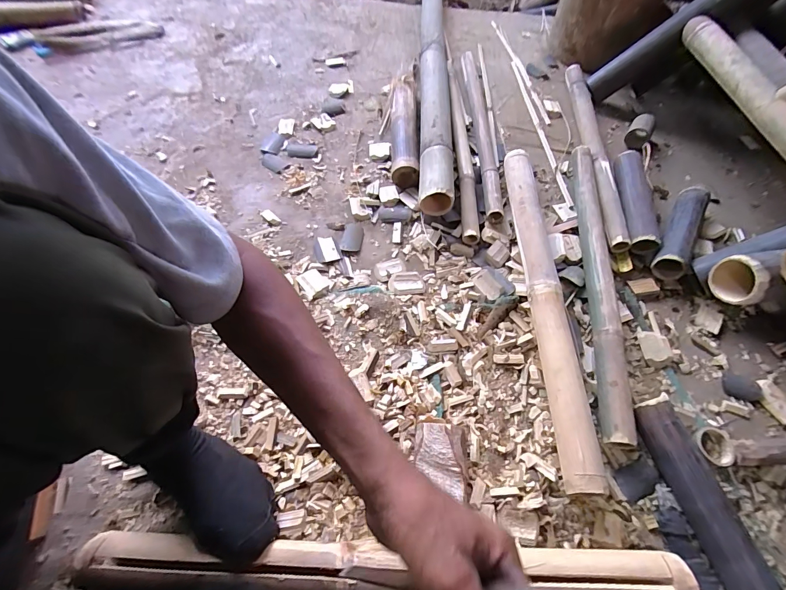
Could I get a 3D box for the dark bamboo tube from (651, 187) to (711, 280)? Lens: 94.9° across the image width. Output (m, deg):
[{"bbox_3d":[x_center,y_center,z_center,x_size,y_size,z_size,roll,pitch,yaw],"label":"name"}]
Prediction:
[{"bbox_3d":[0.586,-0.133,0.740,0.053,0.059,0.241,31,63,15],"label":"dark bamboo tube"}]

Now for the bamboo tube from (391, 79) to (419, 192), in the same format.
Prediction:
[{"bbox_3d":[0.028,-0.397,0.871,0.062,0.070,0.346,1,60,-2],"label":"bamboo tube"}]

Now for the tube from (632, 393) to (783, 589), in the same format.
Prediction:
[{"bbox_3d":[0.413,0.280,0.485,0.054,0.056,0.272,-11,61,-9],"label":"tube"}]

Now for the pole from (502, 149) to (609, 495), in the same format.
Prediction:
[{"bbox_3d":[0.262,-0.018,0.647,0.058,0.064,0.655,1,60,-2],"label":"pole"}]

